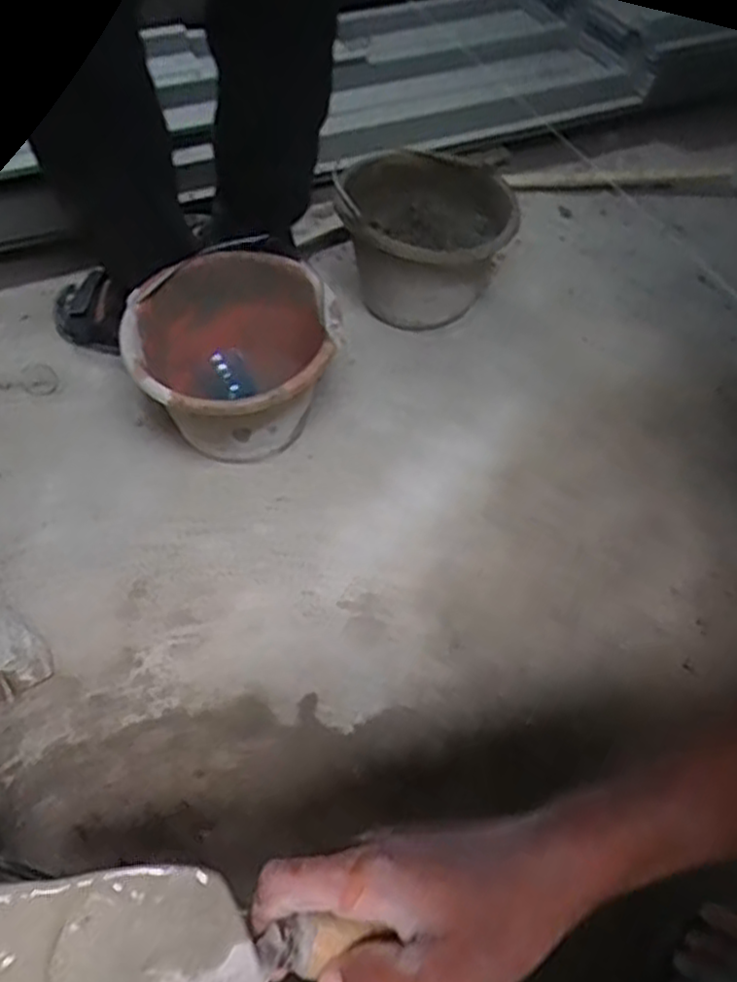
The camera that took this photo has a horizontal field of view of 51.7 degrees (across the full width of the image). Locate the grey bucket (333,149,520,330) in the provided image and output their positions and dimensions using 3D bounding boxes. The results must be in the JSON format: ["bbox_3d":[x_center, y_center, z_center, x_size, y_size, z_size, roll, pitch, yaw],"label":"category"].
[{"bbox_3d":[0.067,-0.319,1.016,0.210,0.198,0.225,0,52,0],"label":"grey bucket"}]

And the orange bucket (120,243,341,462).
[{"bbox_3d":[-0.156,-0.139,0.894,0.219,0.182,0.235,0,52,0],"label":"orange bucket"}]

